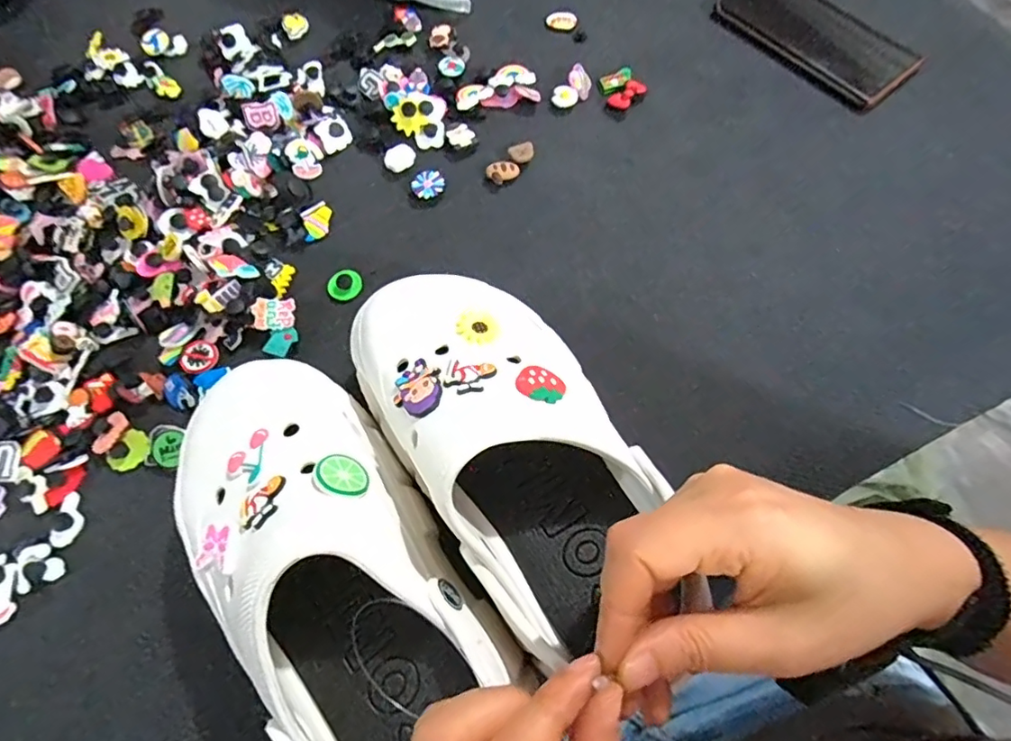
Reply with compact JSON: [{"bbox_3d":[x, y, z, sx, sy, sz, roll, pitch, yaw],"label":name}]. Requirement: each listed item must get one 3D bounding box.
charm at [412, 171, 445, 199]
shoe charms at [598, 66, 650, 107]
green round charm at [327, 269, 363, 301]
[{"bbox_3d":[-0.059,-0.142,0.415,0.024,0.007,0.024,-1,66,3],"label":"charm"},{"bbox_3d":[0.095,-0.230,0.445,0.031,0.014,0.045,-22,66,-7],"label":"shoe charms"},{"bbox_3d":[-0.115,-0.062,0.388,0.025,0.006,0.024,-11,85,-13],"label":"green round charm"}]

